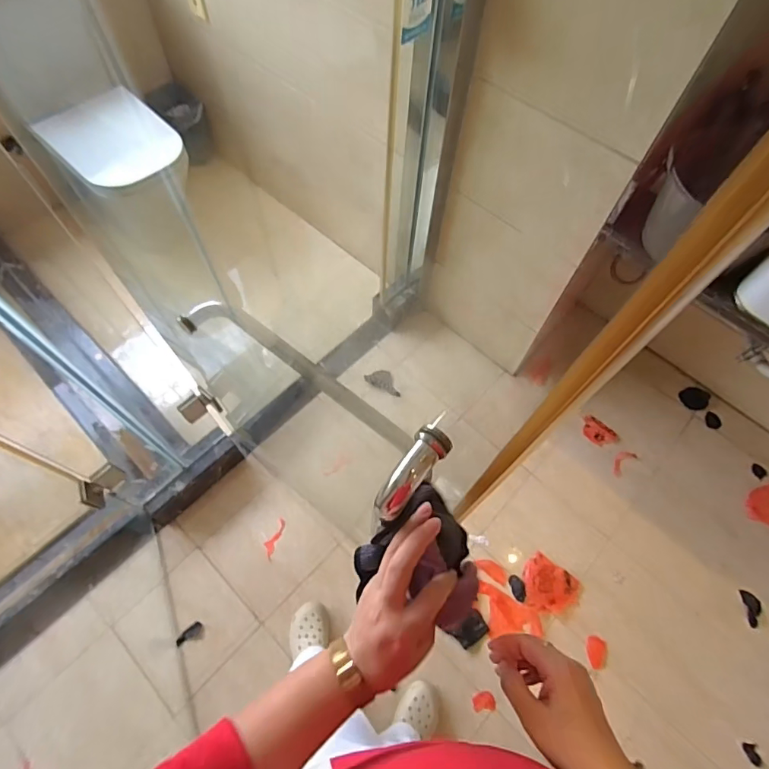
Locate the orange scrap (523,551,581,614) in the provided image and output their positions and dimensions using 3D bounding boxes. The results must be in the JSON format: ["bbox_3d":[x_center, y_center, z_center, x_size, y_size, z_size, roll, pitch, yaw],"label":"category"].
[{"bbox_3d":[0.478,0.595,1.331,0.165,0.017,0.142,35,74,2],"label":"orange scrap"}]

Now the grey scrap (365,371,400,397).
[{"bbox_3d":[0.001,-0.012,1.561,0.130,0.013,0.066,22,64,9],"label":"grey scrap"}]

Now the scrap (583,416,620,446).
[{"bbox_3d":[0.749,0.169,1.593,0.131,0.013,0.082,33,76,13],"label":"scrap"}]

